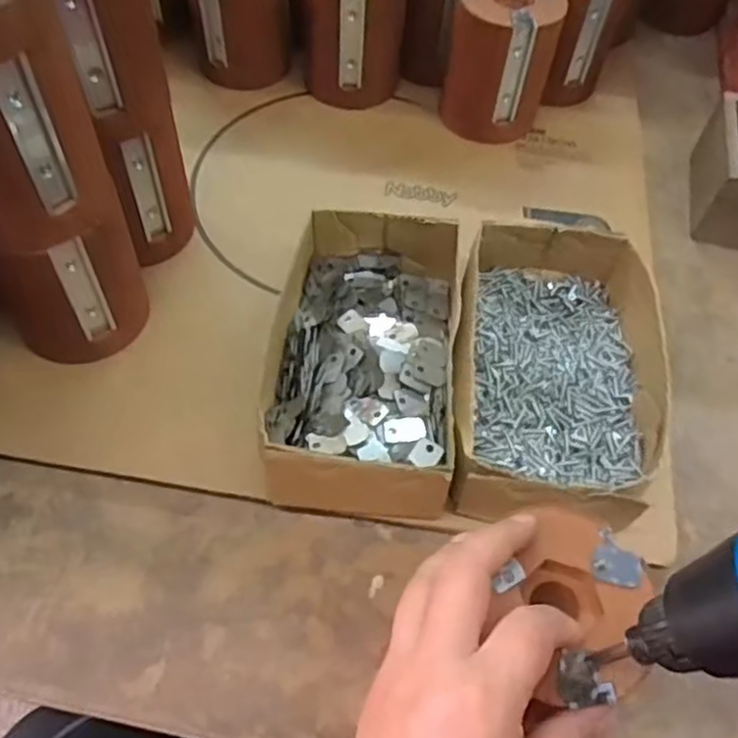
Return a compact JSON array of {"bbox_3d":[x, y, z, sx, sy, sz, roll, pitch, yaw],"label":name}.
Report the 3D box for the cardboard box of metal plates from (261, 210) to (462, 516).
[{"bbox_3d":[-0.004,-0.005,0.415,0.107,0.065,0.193,5,57,0],"label":"cardboard box of metal plates"}]

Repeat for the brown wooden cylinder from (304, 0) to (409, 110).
[{"bbox_3d":[-0.011,-0.272,0.561,0.078,0.104,0.073,3,57,-2],"label":"brown wooden cylinder"}]

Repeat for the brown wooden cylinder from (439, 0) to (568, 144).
[{"bbox_3d":[0.101,-0.239,0.545,0.076,0.100,0.081,23,59,11],"label":"brown wooden cylinder"}]

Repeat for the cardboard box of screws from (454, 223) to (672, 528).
[{"bbox_3d":[0.107,0.005,0.417,0.113,0.062,0.191,7,57,1],"label":"cardboard box of screws"}]

